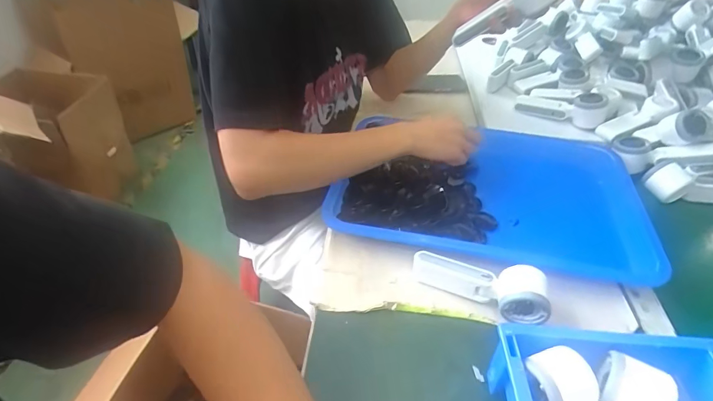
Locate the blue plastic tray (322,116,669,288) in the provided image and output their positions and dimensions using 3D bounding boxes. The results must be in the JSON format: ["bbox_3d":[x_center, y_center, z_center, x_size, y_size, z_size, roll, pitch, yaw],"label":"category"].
[{"bbox_3d":[0.207,-0.019,0.664,0.476,0.048,0.313,9,41,5],"label":"blue plastic tray"}]

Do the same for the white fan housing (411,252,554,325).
[{"bbox_3d":[0.157,0.104,0.518,0.169,0.057,0.059,22,44,19],"label":"white fan housing"}]

